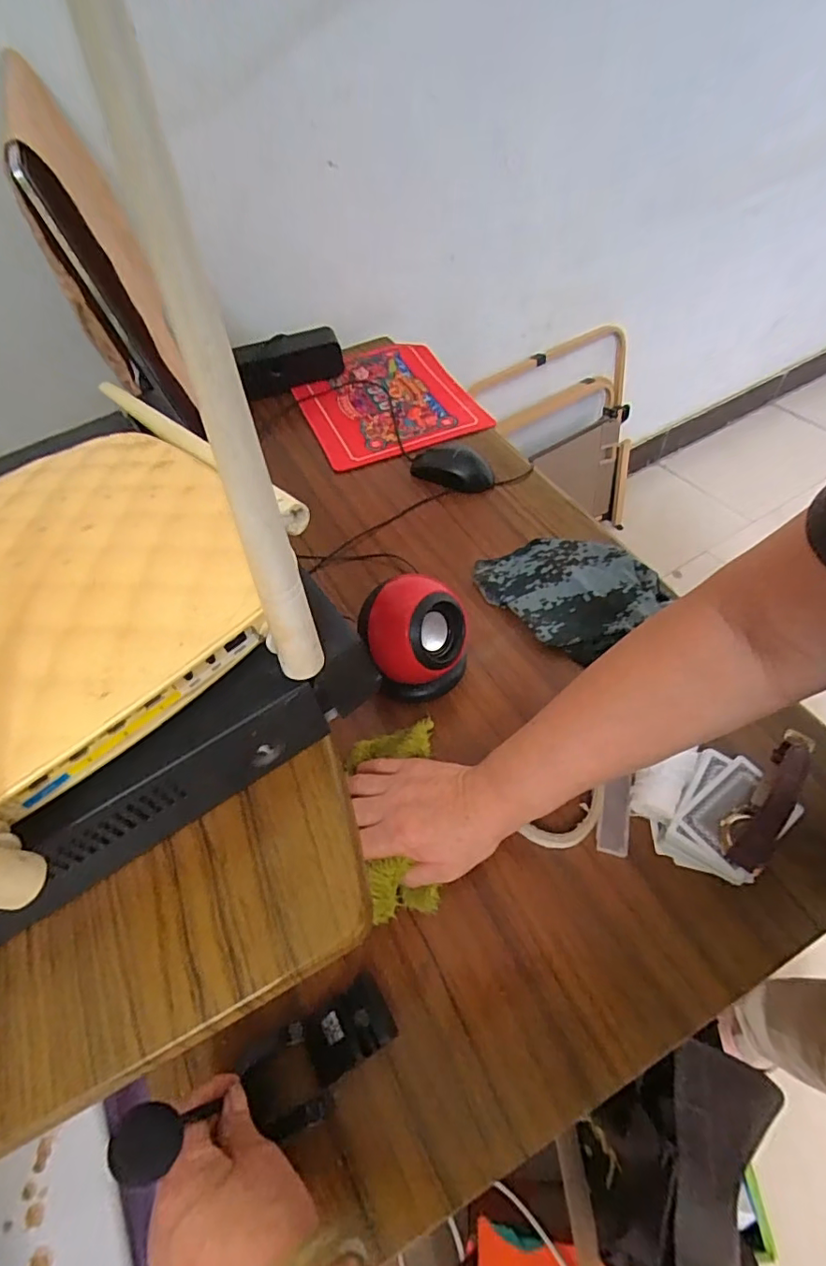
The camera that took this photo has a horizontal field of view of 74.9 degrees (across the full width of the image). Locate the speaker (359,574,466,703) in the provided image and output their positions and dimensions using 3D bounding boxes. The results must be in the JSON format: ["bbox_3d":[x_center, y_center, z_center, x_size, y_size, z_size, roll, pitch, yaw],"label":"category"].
[{"bbox_3d":[0.003,0.005,0.498,0.096,0.097,0.086,-1,53,4],"label":"speaker"}]

